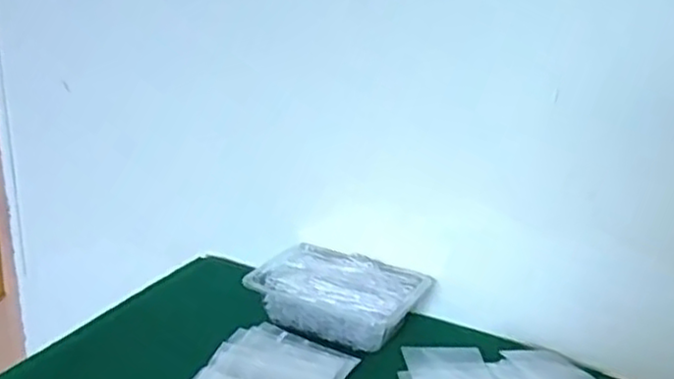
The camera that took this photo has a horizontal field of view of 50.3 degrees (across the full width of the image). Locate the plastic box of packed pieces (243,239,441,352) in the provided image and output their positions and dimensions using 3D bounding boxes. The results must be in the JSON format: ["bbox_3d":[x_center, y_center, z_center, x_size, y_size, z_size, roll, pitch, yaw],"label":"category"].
[{"bbox_3d":[0.005,0.115,0.801,0.177,0.051,0.119,11,22,22],"label":"plastic box of packed pieces"}]

